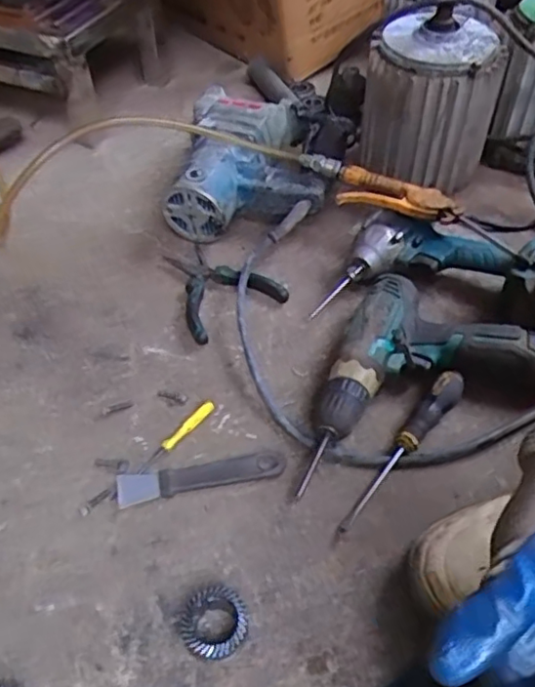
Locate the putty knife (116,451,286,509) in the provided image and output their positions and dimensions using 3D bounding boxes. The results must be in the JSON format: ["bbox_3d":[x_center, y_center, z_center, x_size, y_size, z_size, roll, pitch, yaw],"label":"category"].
[{"bbox_3d":[-0.058,0.116,0.538,0.143,0.007,0.030,-10,50,-6],"label":"putty knife"}]

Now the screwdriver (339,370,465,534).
[{"bbox_3d":[0.119,0.090,0.540,0.022,0.027,0.185,32,58,27],"label":"screwdriver"}]

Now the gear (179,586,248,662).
[{"bbox_3d":[-0.039,0.203,0.445,0.050,0.024,0.046,-10,50,-6],"label":"gear"}]

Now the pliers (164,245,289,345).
[{"bbox_3d":[-0.062,-0.074,0.692,0.110,0.021,0.145,-26,53,-18],"label":"pliers"}]

